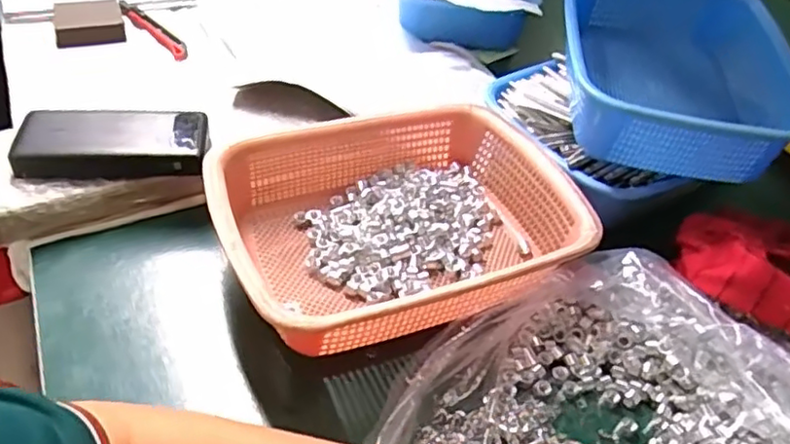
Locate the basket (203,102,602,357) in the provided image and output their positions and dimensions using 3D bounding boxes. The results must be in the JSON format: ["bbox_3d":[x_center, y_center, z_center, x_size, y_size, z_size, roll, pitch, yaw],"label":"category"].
[{"bbox_3d":[0.005,-0.004,0.526,0.292,0.077,0.208,-12,48,-20],"label":"basket"}]

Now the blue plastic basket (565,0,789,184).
[{"bbox_3d":[0.259,-0.143,0.610,0.191,0.097,0.255,10,44,2],"label":"blue plastic basket"}]

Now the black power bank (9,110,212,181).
[{"bbox_3d":[-0.244,-0.068,0.546,0.148,0.029,0.073,-2,45,-11],"label":"black power bank"}]

